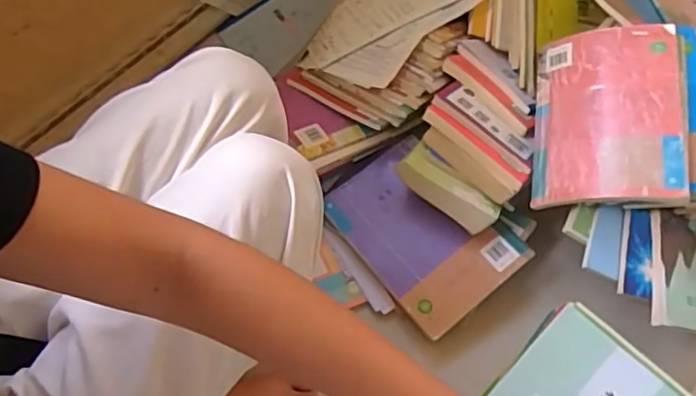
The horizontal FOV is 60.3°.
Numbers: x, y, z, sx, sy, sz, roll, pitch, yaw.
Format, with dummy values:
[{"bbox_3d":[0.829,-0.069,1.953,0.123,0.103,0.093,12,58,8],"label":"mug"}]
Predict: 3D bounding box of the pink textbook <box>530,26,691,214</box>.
[{"bbox_3d":[0.335,-0.109,0.786,0.176,0.030,0.252,-2,64,25],"label":"pink textbook"}]

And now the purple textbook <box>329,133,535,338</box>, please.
[{"bbox_3d":[0.102,0.046,0.852,0.176,0.018,0.256,-40,66,-4],"label":"purple textbook"}]

